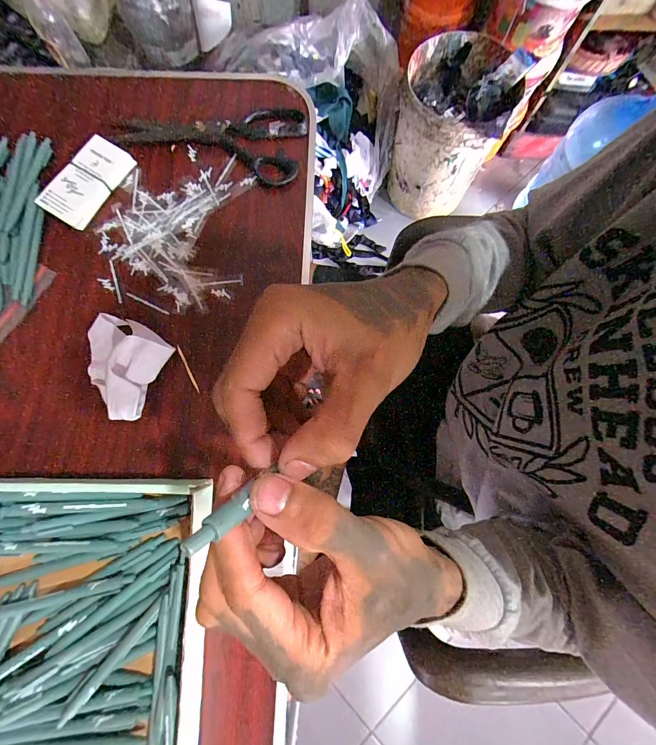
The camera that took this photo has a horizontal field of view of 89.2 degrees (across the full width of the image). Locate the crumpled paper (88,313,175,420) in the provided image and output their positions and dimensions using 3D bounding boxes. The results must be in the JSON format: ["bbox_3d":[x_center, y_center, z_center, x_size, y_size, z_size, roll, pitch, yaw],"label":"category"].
[{"bbox_3d":[-0.224,-0.011,0.345,0.097,0.039,0.098,24,79,5],"label":"crumpled paper"}]

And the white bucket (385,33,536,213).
[{"bbox_3d":[0.334,-0.684,0.966,0.269,0.352,0.266,0,78,0],"label":"white bucket"}]

